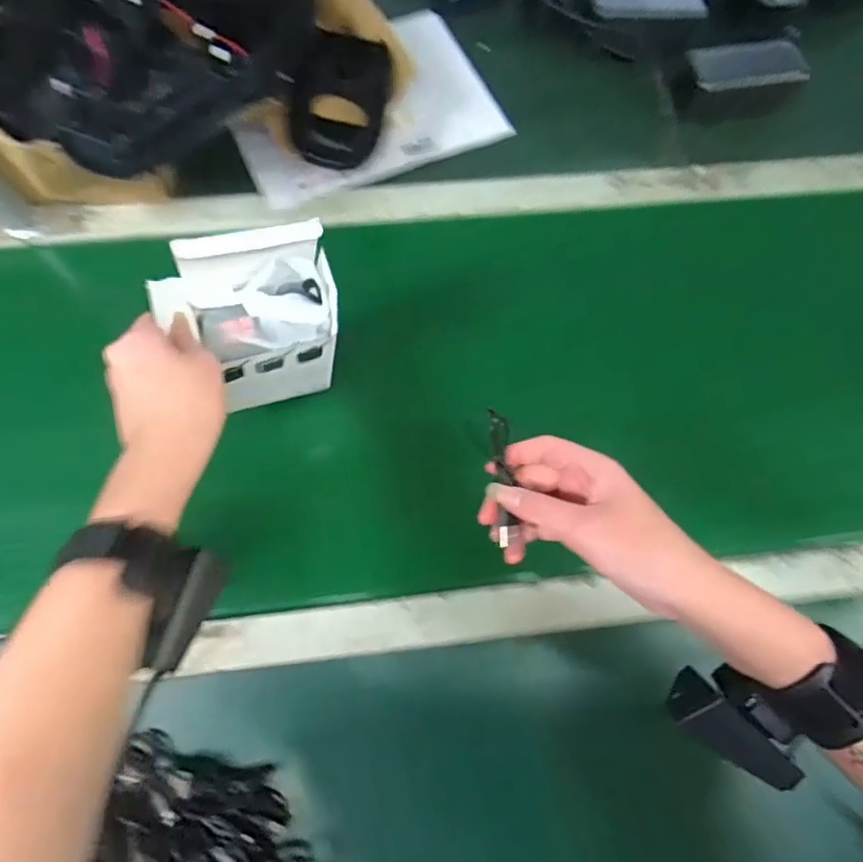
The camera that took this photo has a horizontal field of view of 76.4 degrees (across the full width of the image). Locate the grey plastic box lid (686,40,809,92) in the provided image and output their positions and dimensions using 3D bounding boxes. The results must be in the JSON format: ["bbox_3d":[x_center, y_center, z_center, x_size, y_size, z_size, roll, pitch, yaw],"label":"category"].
[{"bbox_3d":[0.363,-0.425,0.630,0.124,0.015,0.068,-6,71,-5],"label":"grey plastic box lid"}]

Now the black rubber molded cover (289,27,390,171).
[{"bbox_3d":[-0.089,-0.341,0.560,0.094,0.034,0.149,10,71,1],"label":"black rubber molded cover"}]

